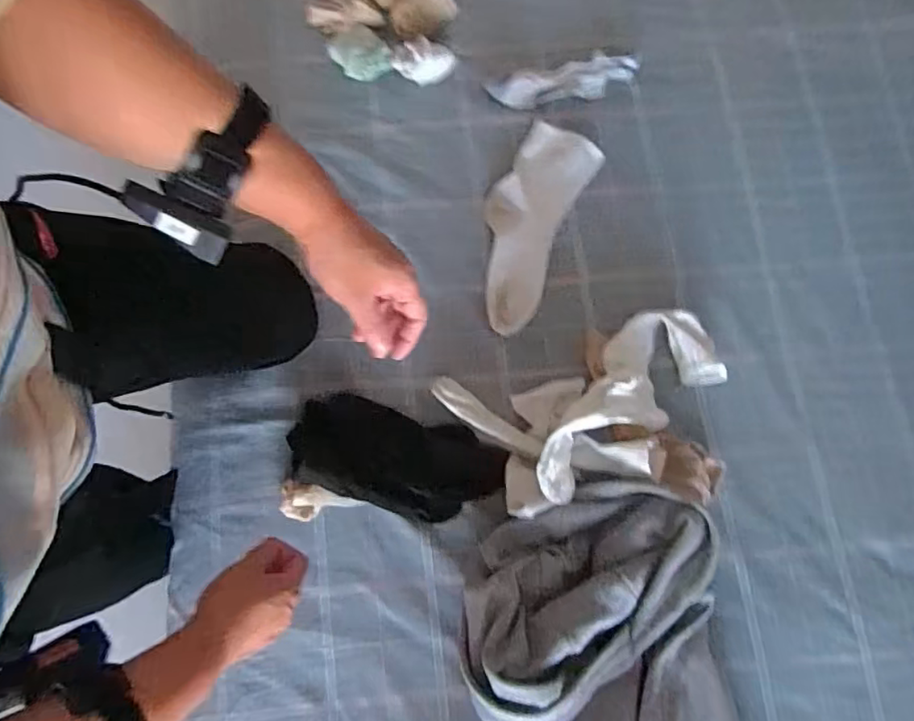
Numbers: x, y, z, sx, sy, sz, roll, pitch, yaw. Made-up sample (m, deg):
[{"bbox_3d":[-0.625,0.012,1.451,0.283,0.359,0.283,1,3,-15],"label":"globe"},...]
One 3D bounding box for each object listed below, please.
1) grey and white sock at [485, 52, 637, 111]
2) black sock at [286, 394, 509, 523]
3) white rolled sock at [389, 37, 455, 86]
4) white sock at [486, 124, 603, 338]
[{"bbox_3d":[0.149,-0.383,0.822,0.214,0.037,0.068,-19,78,-5],"label":"grey and white sock"},{"bbox_3d":[-0.072,0.118,0.699,0.246,0.027,0.113,16,77,3],"label":"black sock"},{"bbox_3d":[-0.047,-0.405,0.797,0.084,0.041,0.054,14,77,2],"label":"white rolled sock"},{"bbox_3d":[0.089,-0.176,0.770,0.109,0.030,0.278,25,77,4],"label":"white sock"}]

